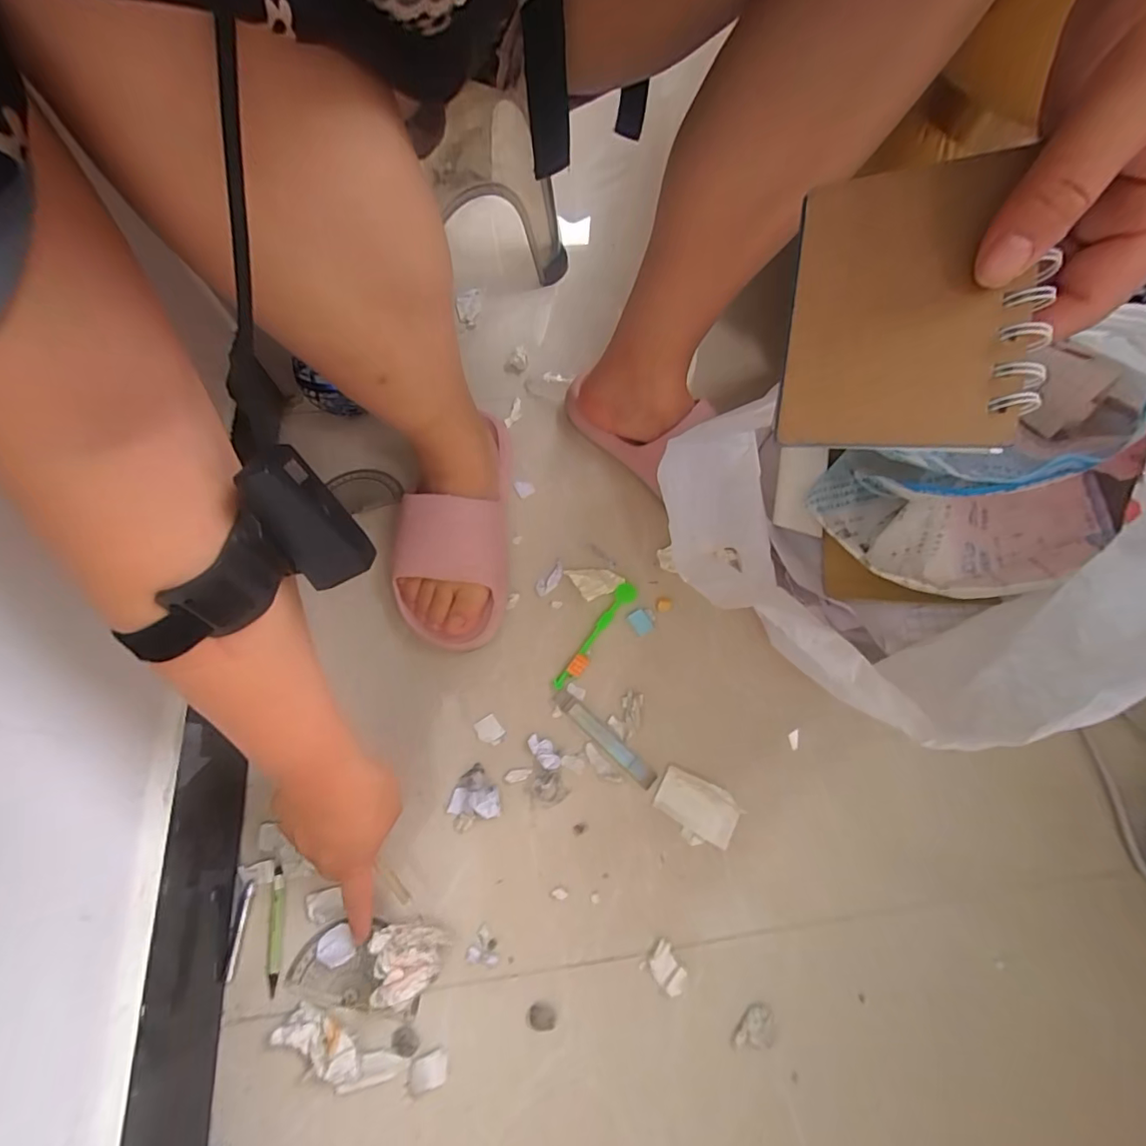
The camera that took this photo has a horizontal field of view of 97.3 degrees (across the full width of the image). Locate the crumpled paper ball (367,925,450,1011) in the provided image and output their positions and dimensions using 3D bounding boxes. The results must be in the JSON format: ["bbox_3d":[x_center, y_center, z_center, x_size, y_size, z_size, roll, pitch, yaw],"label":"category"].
[{"bbox_3d":[-0.119,0.280,0.366,0.054,0.036,0.041,-6,69,-5],"label":"crumpled paper ball"}]

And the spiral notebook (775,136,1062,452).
[{"bbox_3d":[0.127,-0.101,0.192,0.082,0.006,0.105,6,91,24],"label":"spiral notebook"}]

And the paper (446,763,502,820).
[{"bbox_3d":[-0.080,0.182,0.421,0.042,0.015,0.039,9,68,0],"label":"paper"}]

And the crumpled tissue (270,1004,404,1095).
[{"bbox_3d":[-0.165,0.337,0.351,0.088,0.018,0.032,23,69,6],"label":"crumpled tissue"}]

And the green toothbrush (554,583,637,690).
[{"bbox_3d":[0.022,0.058,0.472,0.019,0.010,0.119,35,71,11],"label":"green toothbrush"}]

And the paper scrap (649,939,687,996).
[{"bbox_3d":[0.071,0.299,0.381,0.021,0.004,0.034,-28,72,-13],"label":"paper scrap"}]

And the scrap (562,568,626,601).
[{"bbox_3d":[0.022,0.006,0.495,0.048,0.008,0.036,-20,71,-11],"label":"scrap"}]

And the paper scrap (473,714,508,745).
[{"bbox_3d":[-0.073,0.139,0.442,0.021,0.004,0.027,-37,66,-9],"label":"paper scrap"}]

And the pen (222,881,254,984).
[{"bbox_3d":[-0.252,0.269,0.378,0.008,0.004,0.062,1,68,-3],"label":"pen"}]

